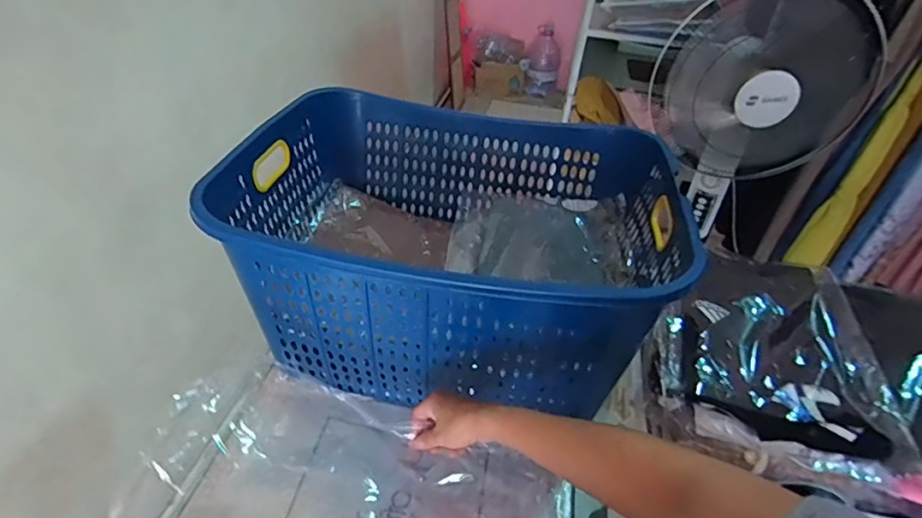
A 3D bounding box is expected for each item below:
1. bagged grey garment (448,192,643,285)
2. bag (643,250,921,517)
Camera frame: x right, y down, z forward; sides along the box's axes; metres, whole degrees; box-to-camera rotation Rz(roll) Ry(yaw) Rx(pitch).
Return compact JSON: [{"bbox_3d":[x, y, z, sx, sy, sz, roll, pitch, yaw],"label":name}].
[{"bbox_3d":[0.119,-0.032,0.811,0.266,0.070,0.231,8,38,3],"label":"bagged grey garment"},{"bbox_3d":[0.518,0.156,0.727,0.482,0.121,0.317,15,38,12],"label":"bag"}]

